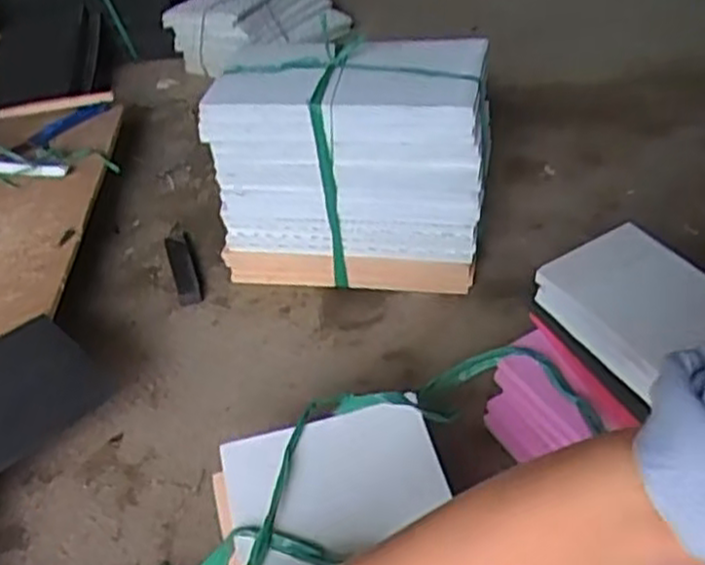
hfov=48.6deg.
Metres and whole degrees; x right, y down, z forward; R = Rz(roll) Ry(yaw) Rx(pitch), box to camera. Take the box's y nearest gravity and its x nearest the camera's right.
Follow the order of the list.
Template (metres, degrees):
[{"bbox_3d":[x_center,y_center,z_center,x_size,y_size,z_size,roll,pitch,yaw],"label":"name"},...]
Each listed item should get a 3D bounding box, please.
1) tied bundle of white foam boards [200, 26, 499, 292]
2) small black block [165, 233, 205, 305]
[{"bbox_3d":[0.000,-0.123,0.888,0.295,0.245,0.114,3,39,9],"label":"tied bundle of white foam boards"},{"bbox_3d":[-0.207,-0.017,0.960,0.031,0.018,0.132,-14,40,-12],"label":"small black block"}]

